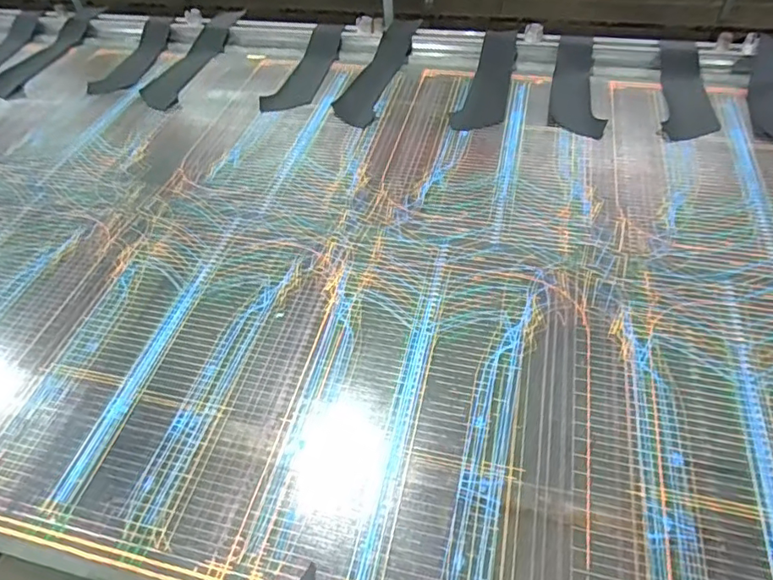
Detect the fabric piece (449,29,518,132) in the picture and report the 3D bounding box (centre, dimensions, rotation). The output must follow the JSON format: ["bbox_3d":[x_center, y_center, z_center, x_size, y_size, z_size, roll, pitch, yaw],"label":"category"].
[{"bbox_3d":[0.214,-0.439,1.075,0.093,0.022,0.353,11,52,13],"label":"fabric piece"}]

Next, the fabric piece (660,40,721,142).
[{"bbox_3d":[0.584,-0.390,1.007,0.093,0.008,0.328,10,57,12],"label":"fabric piece"}]

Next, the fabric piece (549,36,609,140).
[{"bbox_3d":[0.388,-0.419,1.043,0.101,0.019,0.339,10,52,12],"label":"fabric piece"}]

